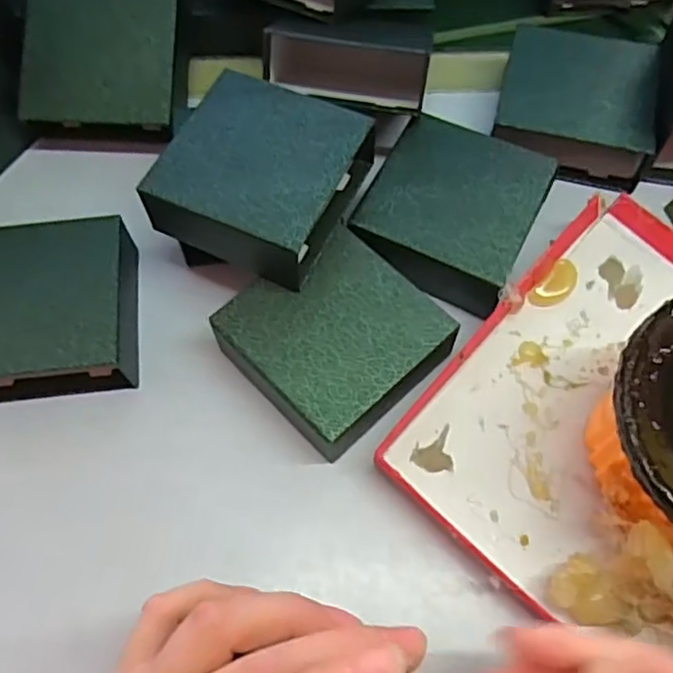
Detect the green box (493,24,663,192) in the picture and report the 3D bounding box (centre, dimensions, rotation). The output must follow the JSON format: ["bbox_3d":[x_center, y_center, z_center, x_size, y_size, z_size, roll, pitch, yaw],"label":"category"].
[{"bbox_3d":[0.149,-0.147,0.413,0.092,0.037,0.094,13,66,6],"label":"green box"}]

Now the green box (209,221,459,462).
[{"bbox_3d":[-0.001,0.004,0.345,0.093,0.035,0.092,-39,70,-16],"label":"green box"}]

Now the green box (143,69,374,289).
[{"bbox_3d":[-0.041,-0.085,0.347,0.093,0.039,0.098,24,67,11],"label":"green box"}]

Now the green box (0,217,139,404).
[{"bbox_3d":[-0.159,-0.018,0.358,0.091,0.037,0.096,-6,65,-2],"label":"green box"}]

